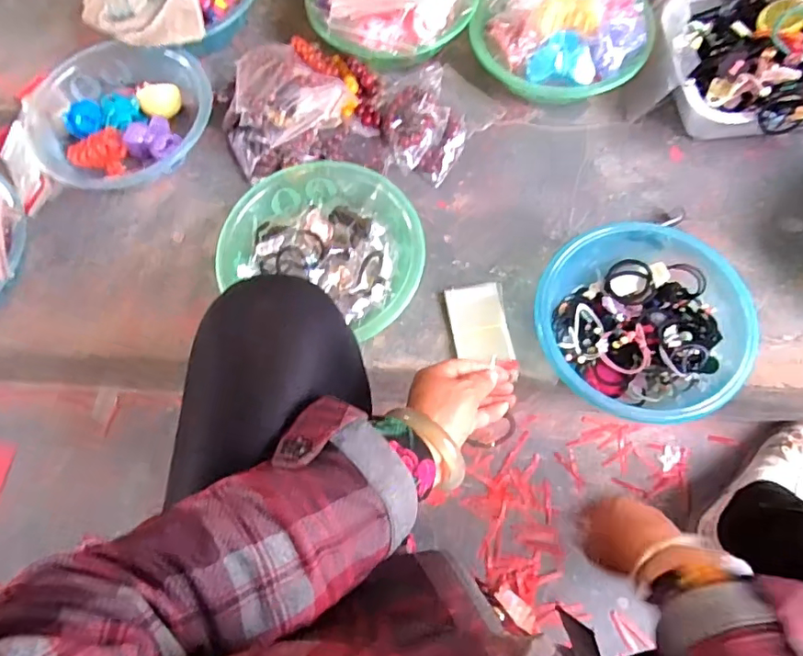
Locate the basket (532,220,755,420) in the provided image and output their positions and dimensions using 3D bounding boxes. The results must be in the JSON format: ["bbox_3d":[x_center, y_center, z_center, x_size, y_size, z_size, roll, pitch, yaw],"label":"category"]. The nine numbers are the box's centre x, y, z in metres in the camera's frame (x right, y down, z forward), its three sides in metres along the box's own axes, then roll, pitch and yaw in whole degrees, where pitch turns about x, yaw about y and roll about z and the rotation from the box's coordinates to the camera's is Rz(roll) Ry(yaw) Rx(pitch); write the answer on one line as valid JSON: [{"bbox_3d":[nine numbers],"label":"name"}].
[{"bbox_3d":[0.262,0.002,0.610,0.219,0.082,0.204,13,71,7],"label":"basket"}]

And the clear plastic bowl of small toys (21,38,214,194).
[{"bbox_3d":[-0.392,-0.289,0.740,0.230,0.076,0.219,-1,70,2],"label":"clear plastic bowl of small toys"}]

